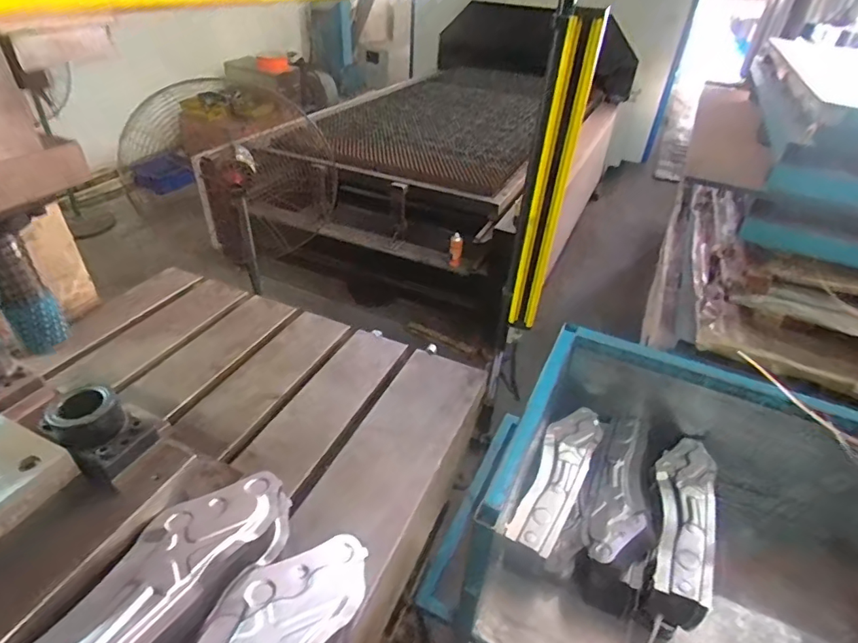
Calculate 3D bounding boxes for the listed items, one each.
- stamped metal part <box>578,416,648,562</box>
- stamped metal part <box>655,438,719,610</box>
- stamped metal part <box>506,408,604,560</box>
[{"bbox_3d":[0.453,0.391,1.174,0.133,0.059,0.430,16,39,15],"label":"stamped metal part"},{"bbox_3d":[0.585,0.417,1.083,0.125,0.041,0.425,16,39,15],"label":"stamped metal part"},{"bbox_3d":[0.318,0.364,1.190,0.127,0.061,0.438,23,41,23],"label":"stamped metal part"}]

